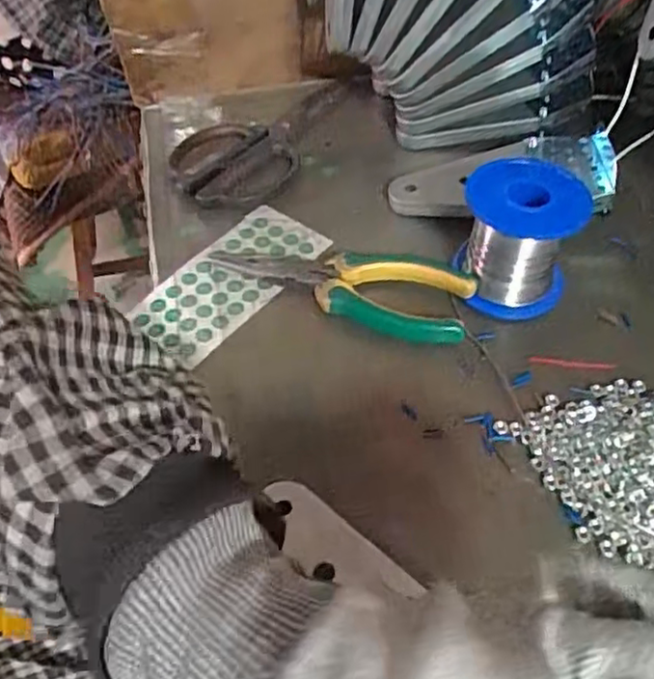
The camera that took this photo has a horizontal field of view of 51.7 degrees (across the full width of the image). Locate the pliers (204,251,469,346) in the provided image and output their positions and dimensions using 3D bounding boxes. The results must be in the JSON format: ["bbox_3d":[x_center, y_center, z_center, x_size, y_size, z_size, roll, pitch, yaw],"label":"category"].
[{"bbox_3d":[0.006,-0.037,0.393,0.153,0.016,0.053,14,52,12],"label":"pliers"}]

